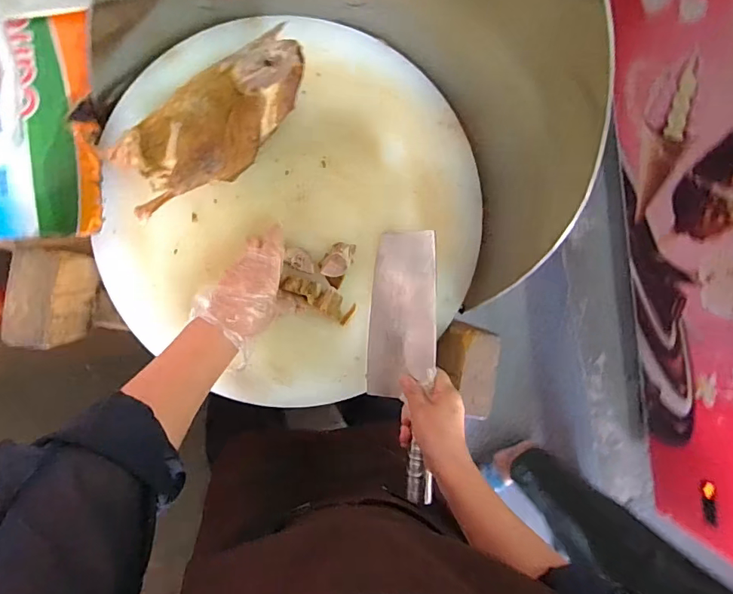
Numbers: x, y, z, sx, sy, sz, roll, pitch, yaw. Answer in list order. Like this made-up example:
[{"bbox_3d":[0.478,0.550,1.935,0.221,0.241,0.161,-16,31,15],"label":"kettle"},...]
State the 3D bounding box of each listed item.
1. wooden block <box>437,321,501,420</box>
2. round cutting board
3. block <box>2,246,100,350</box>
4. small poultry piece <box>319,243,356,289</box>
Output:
[{"bbox_3d":[0.121,0.090,0.582,0.053,0.083,0.107,7,92,-8],"label":"wooden block"},{"bbox_3d":[-0.083,-0.100,0.576,0.449,0.044,0.456,0,93,-8],"label":"round cutting board"},{"bbox_3d":[-0.351,-0.002,0.521,0.049,0.100,0.103,7,92,-8],"label":"block"},{"bbox_3d":[-0.038,-0.042,0.578,0.034,0.020,0.055,23,89,-8],"label":"small poultry piece"}]

